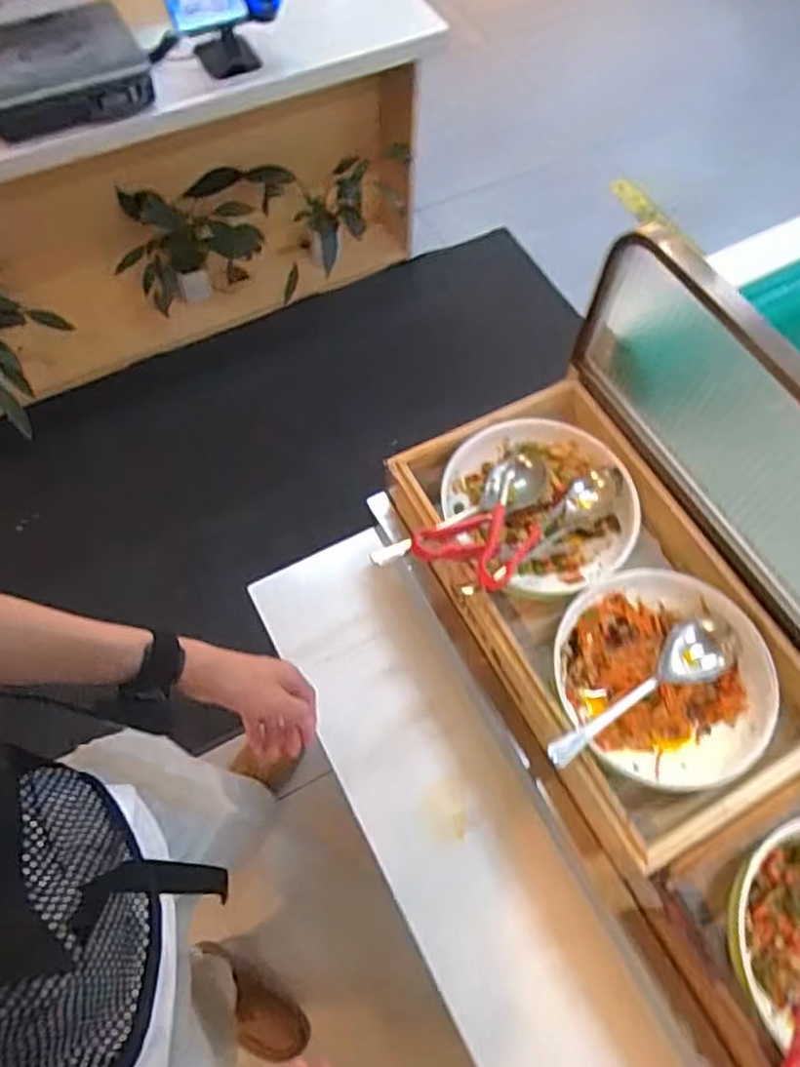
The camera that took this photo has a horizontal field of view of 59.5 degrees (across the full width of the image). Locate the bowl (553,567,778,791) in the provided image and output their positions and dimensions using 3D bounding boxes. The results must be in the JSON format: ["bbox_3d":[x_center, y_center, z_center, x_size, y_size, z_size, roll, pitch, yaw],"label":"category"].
[{"bbox_3d":[0.305,0.167,0.815,0.233,0.056,0.237,0,64,0],"label":"bowl"}]

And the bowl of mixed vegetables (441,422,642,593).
[{"bbox_3d":[0.177,-0.045,0.902,0.233,0.086,0.226,0,64,0],"label":"bowl of mixed vegetables"}]

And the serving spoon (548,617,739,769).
[{"bbox_3d":[0.268,0.175,0.779,0.273,0.044,0.066,-24,66,-26],"label":"serving spoon"}]

